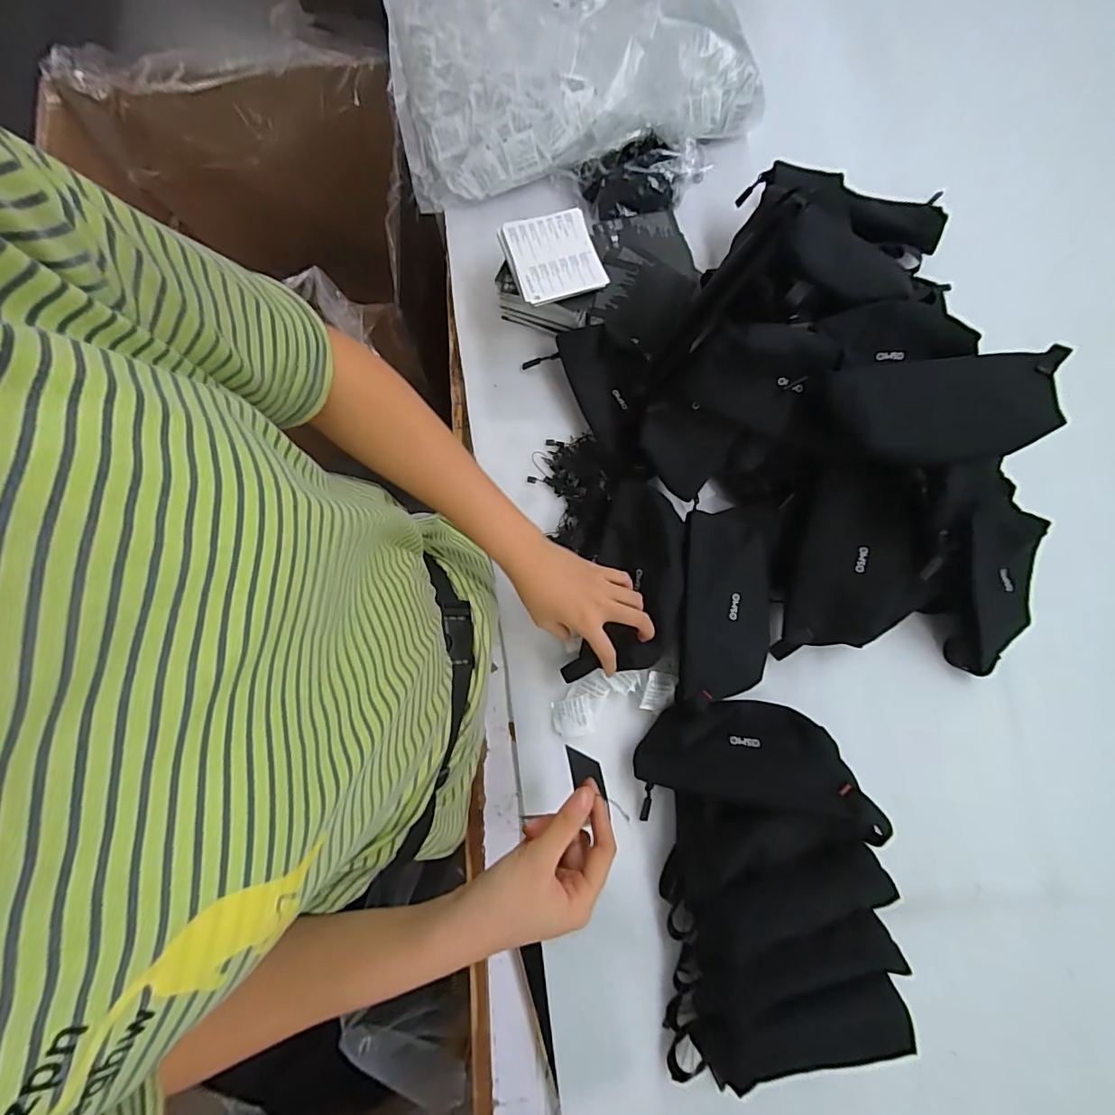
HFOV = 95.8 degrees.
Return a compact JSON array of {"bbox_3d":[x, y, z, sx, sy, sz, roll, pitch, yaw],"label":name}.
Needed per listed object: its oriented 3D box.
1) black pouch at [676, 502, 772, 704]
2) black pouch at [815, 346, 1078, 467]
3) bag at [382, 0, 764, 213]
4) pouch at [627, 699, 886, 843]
[{"bbox_3d":[0.172,0.045,0.529,0.081,0.049,0.201,8,80,1],"label":"black pouch"},{"bbox_3d":[0.354,-0.135,0.451,0.198,0.035,0.096,-1,80,-1],"label":"black pouch"},{"bbox_3d":[0.002,-0.663,0.637,0.452,0.077,0.350,-16,80,-3],"label":"bag"},{"bbox_3d":[0.186,0.195,0.483,0.209,0.032,0.103,3,79,23],"label":"pouch"}]

